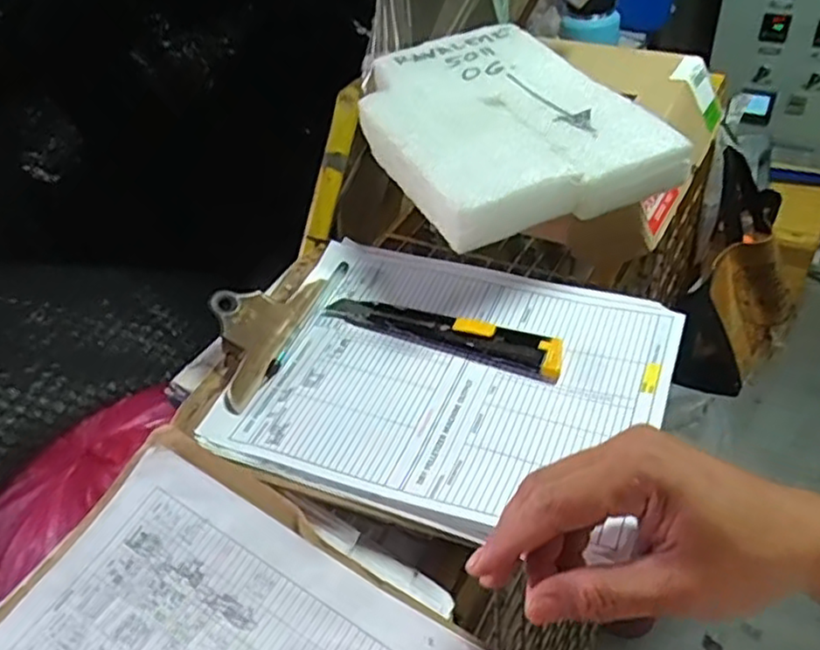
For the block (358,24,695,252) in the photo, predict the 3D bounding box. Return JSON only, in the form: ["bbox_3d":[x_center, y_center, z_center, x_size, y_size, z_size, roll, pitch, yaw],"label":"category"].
[{"bbox_3d":[0.070,-0.188,0.622,0.211,0.040,0.310,-19,44,-12],"label":"block"}]

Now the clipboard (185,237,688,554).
[{"bbox_3d":[0.015,0.033,0.500,0.315,0.029,0.235,12,46,19],"label":"clipboard"}]

